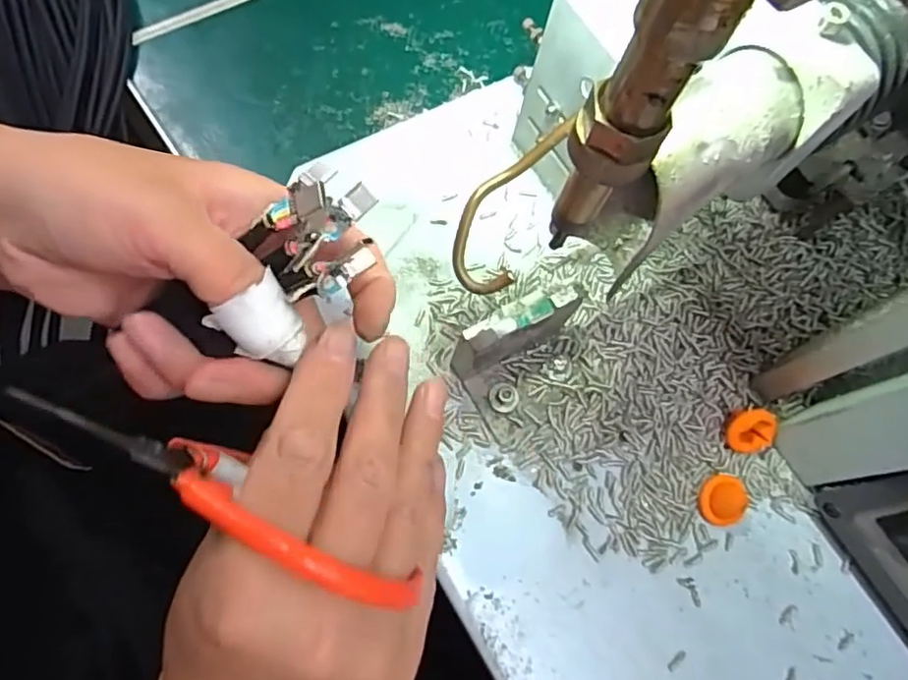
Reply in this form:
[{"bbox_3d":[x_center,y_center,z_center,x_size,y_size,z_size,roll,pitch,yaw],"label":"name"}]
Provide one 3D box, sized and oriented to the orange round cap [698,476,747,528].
[{"bbox_3d":[0.108,0.064,0.248,0.016,0.010,0.020,7,74,0],"label":"orange round cap"}]

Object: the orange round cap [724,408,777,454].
[{"bbox_3d":[0.123,0.038,0.257,0.019,0.006,0.021,1,116,2],"label":"orange round cap"}]

